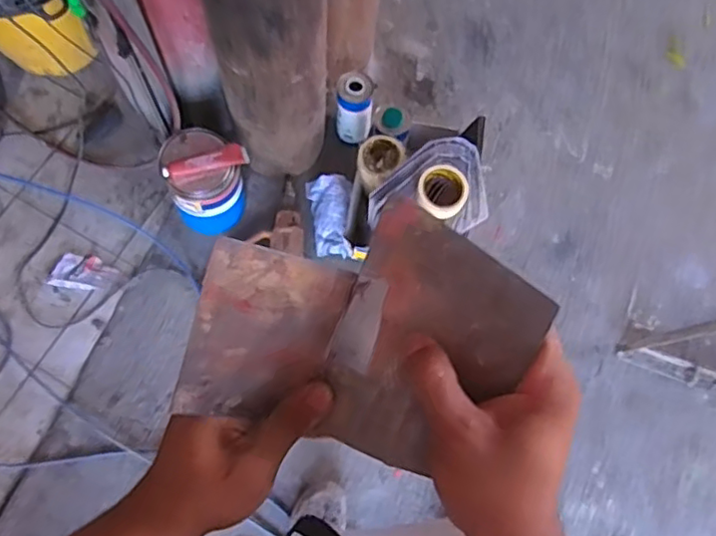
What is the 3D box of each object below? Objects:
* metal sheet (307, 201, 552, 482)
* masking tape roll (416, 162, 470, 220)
[{"bbox_3d":[0.033,0.045,0.323,0.094,0.010,0.131,29,108,16],"label":"metal sheet"},{"bbox_3d":[0.171,-0.156,1.251,0.103,0.047,0.112,1,72,-2],"label":"masking tape roll"}]

